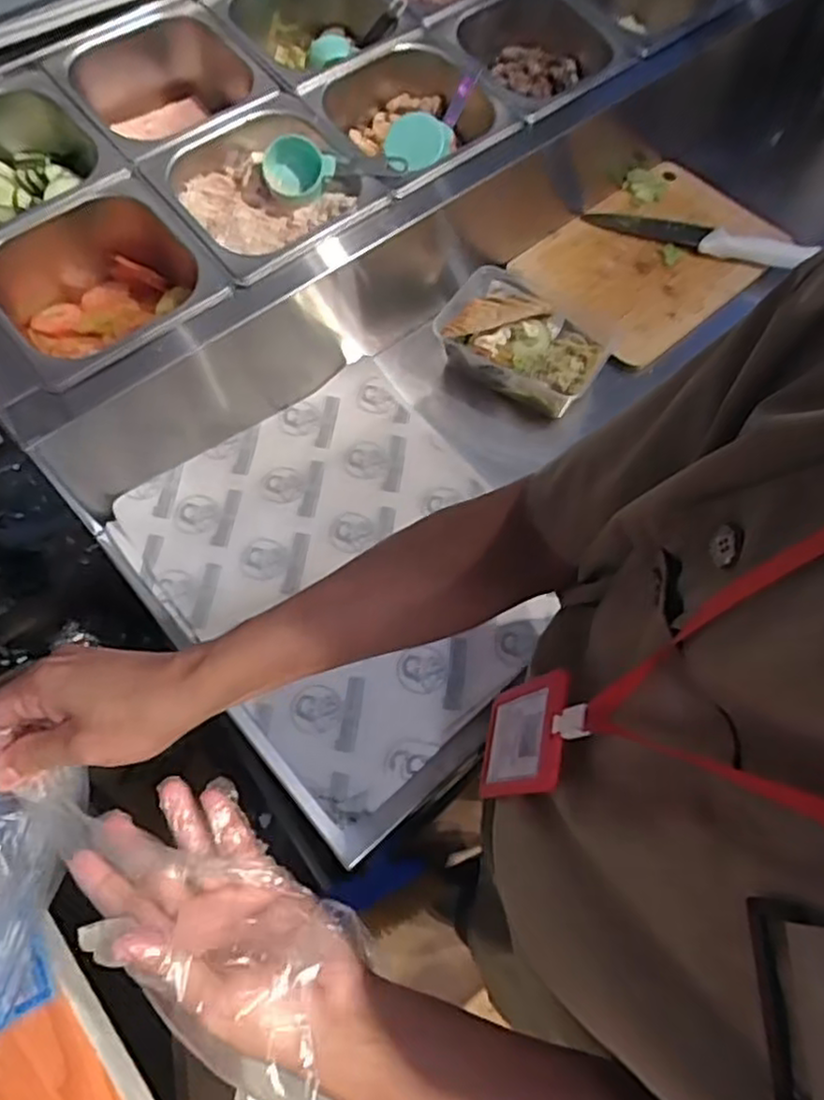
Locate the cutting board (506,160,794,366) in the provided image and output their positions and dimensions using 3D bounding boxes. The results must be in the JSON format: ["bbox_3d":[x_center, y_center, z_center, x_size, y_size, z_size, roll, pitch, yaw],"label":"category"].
[{"bbox_3d":[0.286,-0.350,0.834,0.323,0.022,0.199,-39,71,-19],"label":"cutting board"}]

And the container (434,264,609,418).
[{"bbox_3d":[0.114,-0.220,0.749,0.170,0.058,0.127,32,67,13],"label":"container"}]

